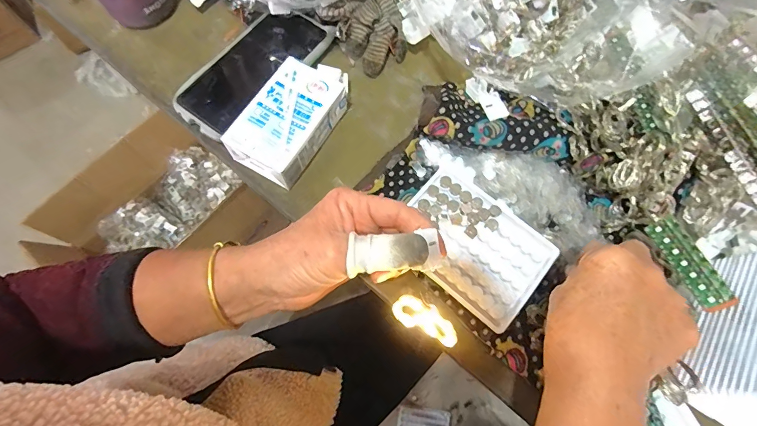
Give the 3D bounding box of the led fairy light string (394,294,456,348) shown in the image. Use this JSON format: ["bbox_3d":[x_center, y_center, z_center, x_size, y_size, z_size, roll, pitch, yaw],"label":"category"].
[{"bbox_3d":[0.034,0.076,0.269,0.048,0.005,0.021,25,71,7],"label":"led fairy light string"}]

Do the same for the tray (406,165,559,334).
[{"bbox_3d":[0.083,0.028,0.336,0.128,0.013,0.094,40,74,11],"label":"tray"}]

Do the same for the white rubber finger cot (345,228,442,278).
[{"bbox_3d":[0.011,0.025,0.243,0.061,0.019,0.025,-5,74,-1],"label":"white rubber finger cot"}]

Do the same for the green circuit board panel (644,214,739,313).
[{"bbox_3d":[0.236,0.038,0.286,0.022,0.004,0.073,-41,66,37],"label":"green circuit board panel"}]

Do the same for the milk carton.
[{"bbox_3d":[-0.078,-0.094,0.361,0.068,0.040,0.132,32,72,7],"label":"milk carton"}]

